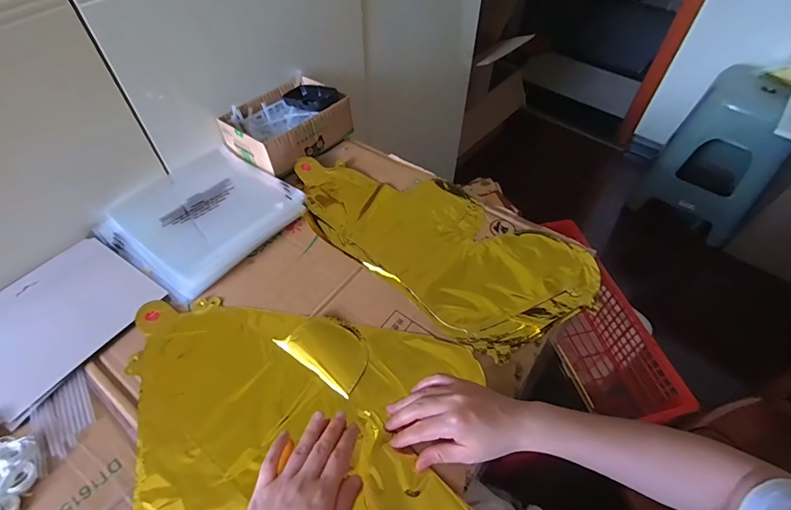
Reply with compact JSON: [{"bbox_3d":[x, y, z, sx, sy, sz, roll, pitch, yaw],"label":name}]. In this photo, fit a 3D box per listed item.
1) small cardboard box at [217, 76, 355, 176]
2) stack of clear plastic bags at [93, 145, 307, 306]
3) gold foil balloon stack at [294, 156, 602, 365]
[{"bbox_3d":[-0.185,-0.225,0.697,0.142,0.073,0.185,34,59,23],"label":"small cardboard box"},{"bbox_3d":[-0.281,-0.064,0.591,0.221,0.018,0.226,30,58,21],"label":"stack of clear plastic bags"},{"bbox_3d":[0.046,-0.027,0.581,0.444,0.019,0.211,30,58,20],"label":"gold foil balloon stack"}]

